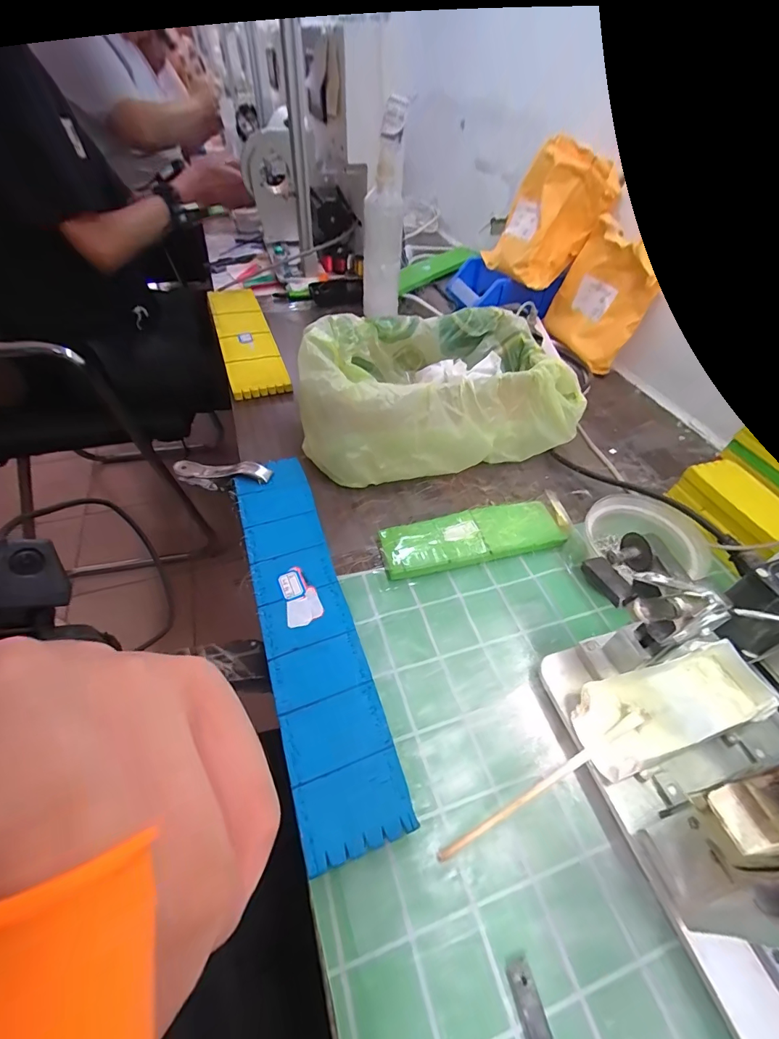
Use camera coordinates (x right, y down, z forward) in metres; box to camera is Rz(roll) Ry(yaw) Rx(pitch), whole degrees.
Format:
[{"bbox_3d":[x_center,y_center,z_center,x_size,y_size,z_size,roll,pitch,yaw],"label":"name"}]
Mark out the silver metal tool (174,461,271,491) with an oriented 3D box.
[{"bbox_3d":[-0.176,-0.048,0.448,0.110,0.034,0.018,2,46,20],"label":"silver metal tool"}]

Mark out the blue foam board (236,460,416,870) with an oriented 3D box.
[{"bbox_3d":[-0.071,0.073,0.343,0.066,0.028,0.323,-14,50,-15],"label":"blue foam board"}]

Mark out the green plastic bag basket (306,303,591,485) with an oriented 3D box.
[{"bbox_3d":[0.055,-0.144,0.485,0.303,0.121,0.170,-6,49,-8],"label":"green plastic bag basket"}]

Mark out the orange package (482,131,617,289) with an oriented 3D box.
[{"bbox_3d":[0.246,-0.474,0.650,0.075,0.185,0.157,-6,45,-30],"label":"orange package"}]

